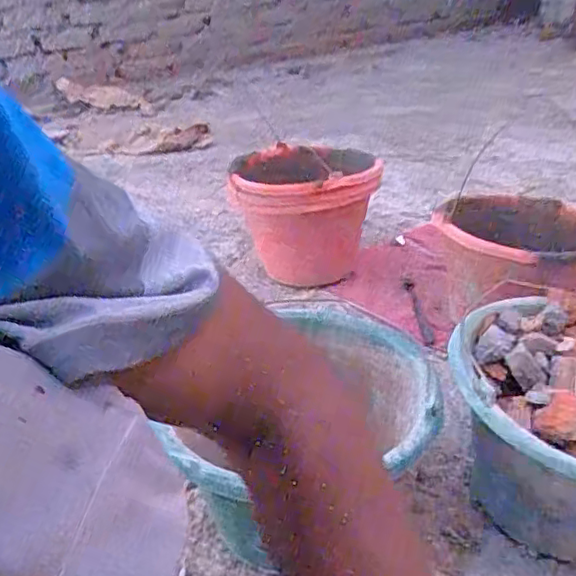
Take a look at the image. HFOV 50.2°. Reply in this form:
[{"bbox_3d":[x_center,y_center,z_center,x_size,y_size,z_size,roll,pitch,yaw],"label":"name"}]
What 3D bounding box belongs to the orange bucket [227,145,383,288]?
[{"bbox_3d":[0.032,-0.127,1.014,0.223,0.177,0.224,-2,31,1],"label":"orange bucket"}]

